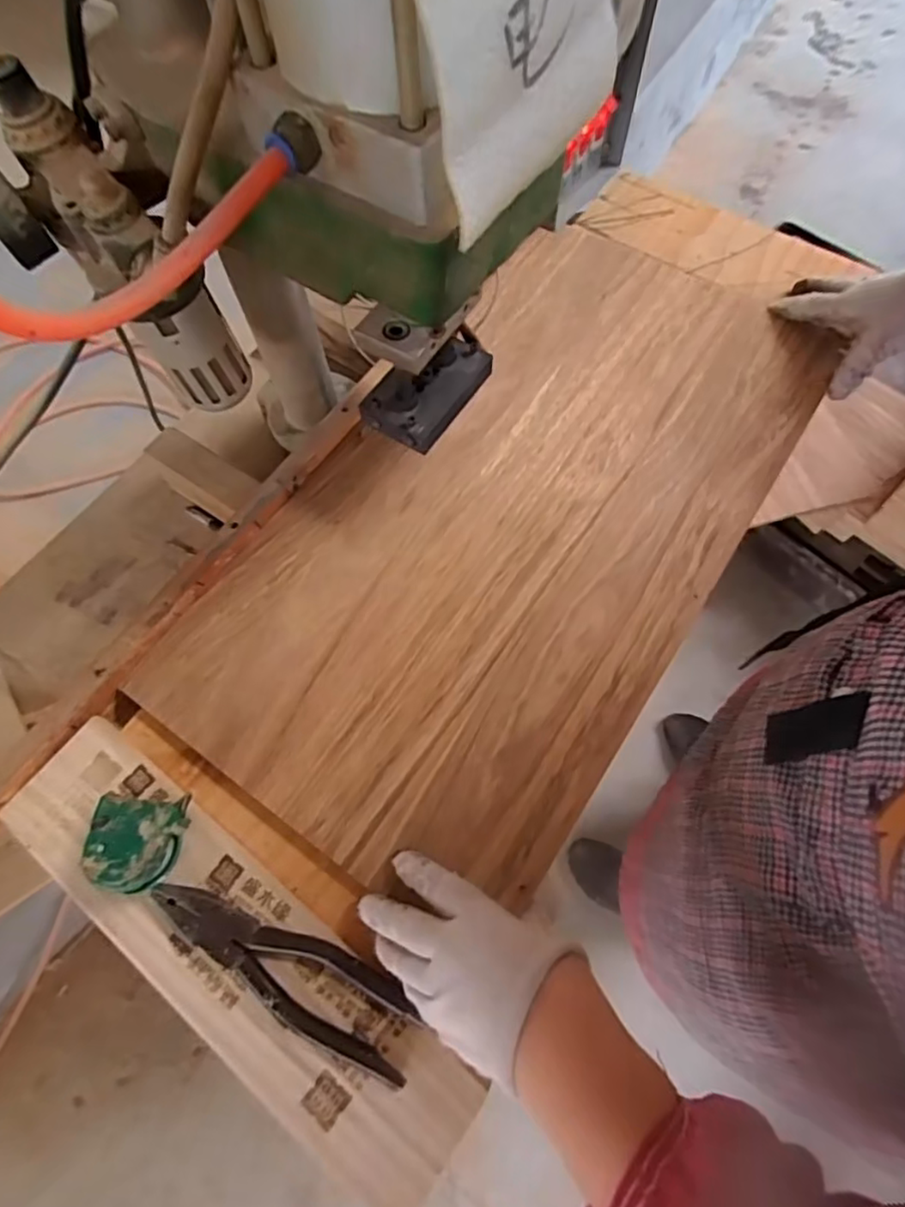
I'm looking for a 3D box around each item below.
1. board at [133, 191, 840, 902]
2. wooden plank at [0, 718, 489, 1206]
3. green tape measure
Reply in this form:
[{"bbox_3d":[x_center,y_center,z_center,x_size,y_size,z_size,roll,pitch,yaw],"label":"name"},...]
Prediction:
[{"bbox_3d":[0.093,-0.129,0.539,0.320,0.014,0.727,32,71,14],"label":"board"},{"bbox_3d":[-0.148,0.215,0.395,0.361,0.013,0.087,35,72,15],"label":"wooden plank"},{"bbox_3d":[-0.209,0.158,0.405,0.053,0.036,0.058,4,67,3],"label":"green tape measure"}]

